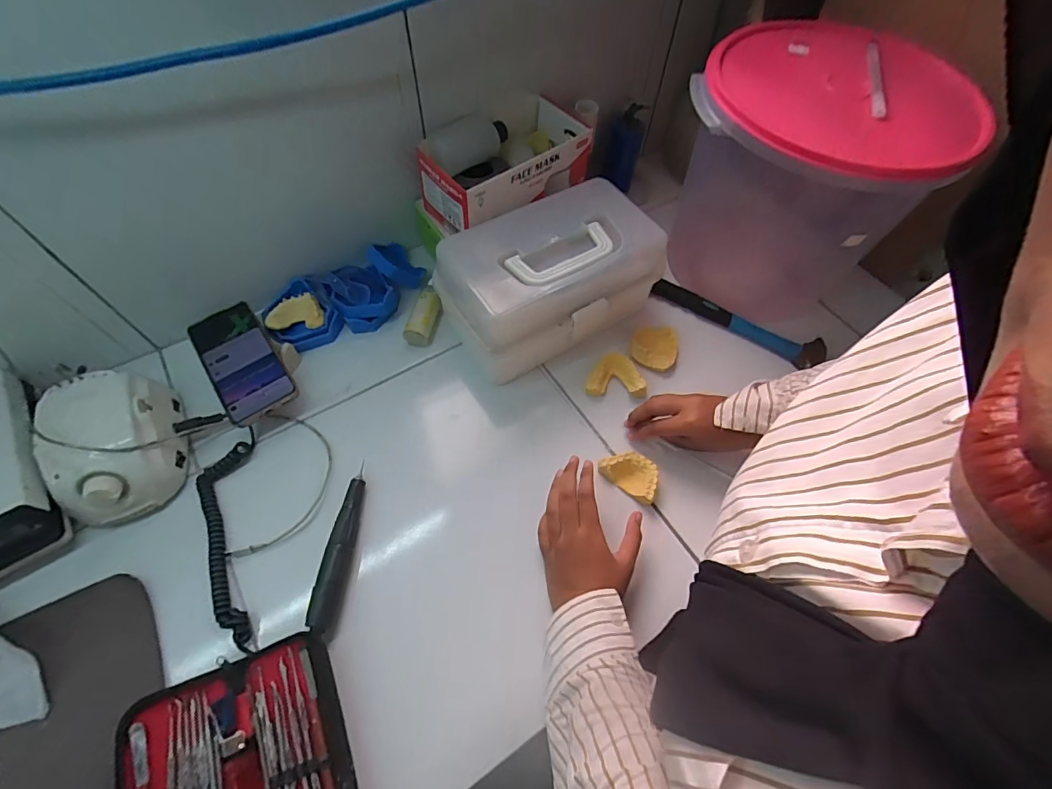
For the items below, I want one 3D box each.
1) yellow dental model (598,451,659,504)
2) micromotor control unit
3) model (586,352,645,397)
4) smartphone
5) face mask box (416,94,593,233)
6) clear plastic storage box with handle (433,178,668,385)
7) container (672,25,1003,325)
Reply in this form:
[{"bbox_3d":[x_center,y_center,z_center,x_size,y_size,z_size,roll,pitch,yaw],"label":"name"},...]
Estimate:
[{"bbox_3d":[0.119,0.088,0.522,0.066,0.026,0.040,36,64,17],"label":"yellow dental model"},{"bbox_3d":[-0.426,0.045,0.484,0.096,0.082,0.151,-16,62,-12],"label":"micromotor control unit"},{"bbox_3d":[0.110,-0.022,0.589,0.073,0.028,0.053,-2,61,-2],"label":"model"},{"bbox_3d":[-0.334,-0.040,0.543,0.075,0.015,0.161,-33,66,-18],"label":"smartphone"},{"bbox_3d":[-0.014,-0.293,0.604,0.224,0.078,0.110,-33,66,-18],"label":"face mask box"},{"bbox_3d":[0.030,-0.147,0.584,0.256,0.126,0.164,-32,66,-17],"label":"clear plastic storage box with handle"},{"bbox_3d":[0.319,-0.252,0.584,0.259,0.259,0.264,0,61,-1],"label":"container"}]

